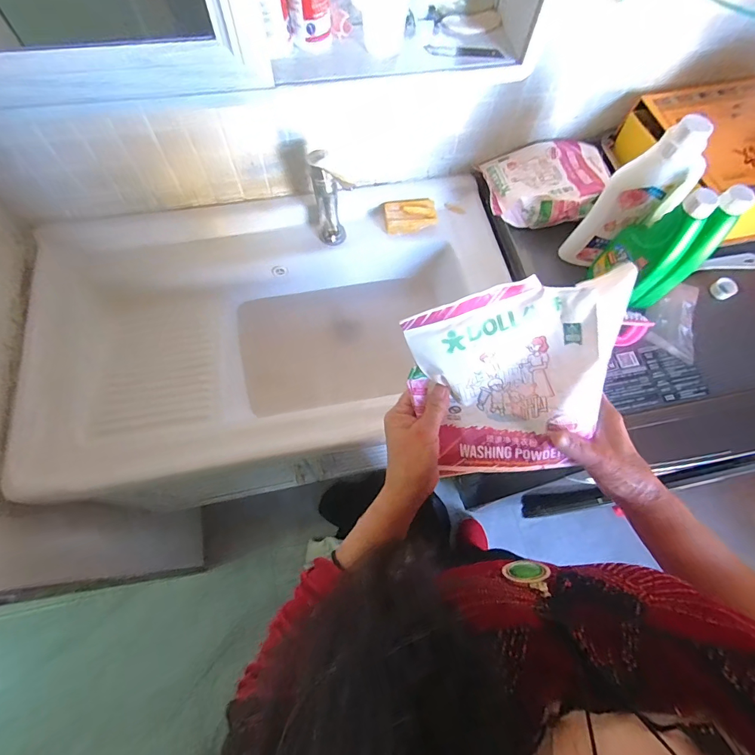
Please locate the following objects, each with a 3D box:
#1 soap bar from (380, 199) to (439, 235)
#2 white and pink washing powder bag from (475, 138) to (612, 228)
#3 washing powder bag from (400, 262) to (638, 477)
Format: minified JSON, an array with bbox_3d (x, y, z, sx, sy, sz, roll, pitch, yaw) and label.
[{"bbox_3d":[0.065,-0.313,0.778,0.104,0.028,0.061,-5,67,-5],"label":"soap bar"},{"bbox_3d":[0.297,-0.355,0.729,0.192,0.055,0.171,-6,68,-5],"label":"white and pink washing powder bag"},{"bbox_3d":[0.122,0.009,0.386,0.175,0.202,0.041,-4,30,9],"label":"washing powder bag"}]

